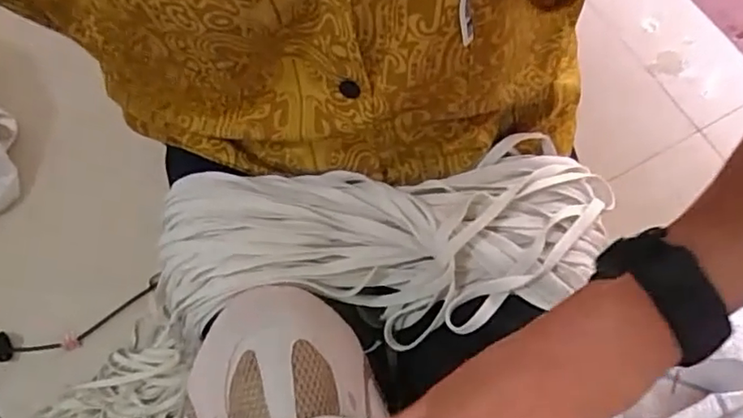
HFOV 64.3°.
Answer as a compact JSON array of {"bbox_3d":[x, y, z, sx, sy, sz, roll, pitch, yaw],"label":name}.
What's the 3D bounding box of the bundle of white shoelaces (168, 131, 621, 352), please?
[{"bbox_3d":[0.004,0.021,0.384,0.295,0.050,0.126,-4,69,-3],"label":"bundle of white shoelaces"}]

